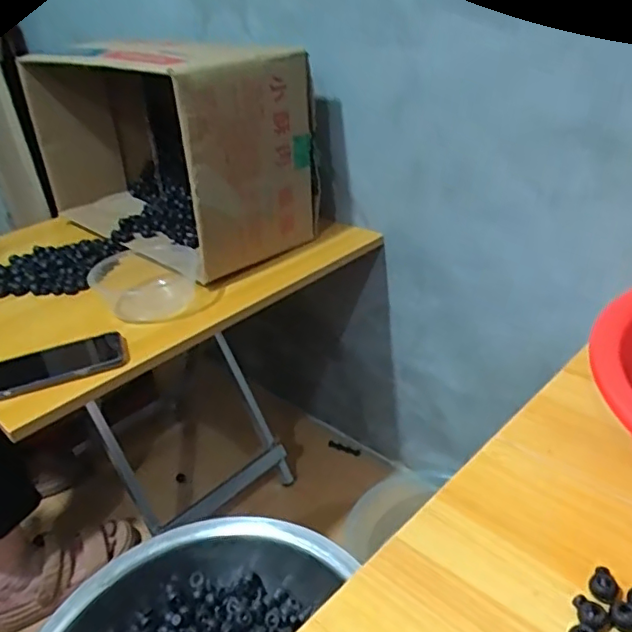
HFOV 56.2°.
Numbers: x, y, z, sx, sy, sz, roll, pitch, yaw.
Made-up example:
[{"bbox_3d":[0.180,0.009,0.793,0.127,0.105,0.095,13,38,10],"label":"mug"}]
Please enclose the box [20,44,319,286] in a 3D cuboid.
[{"bbox_3d":[-0.239,-0.275,0.933,0.458,0.282,0.236,23,42,39],"label":"box"}]

